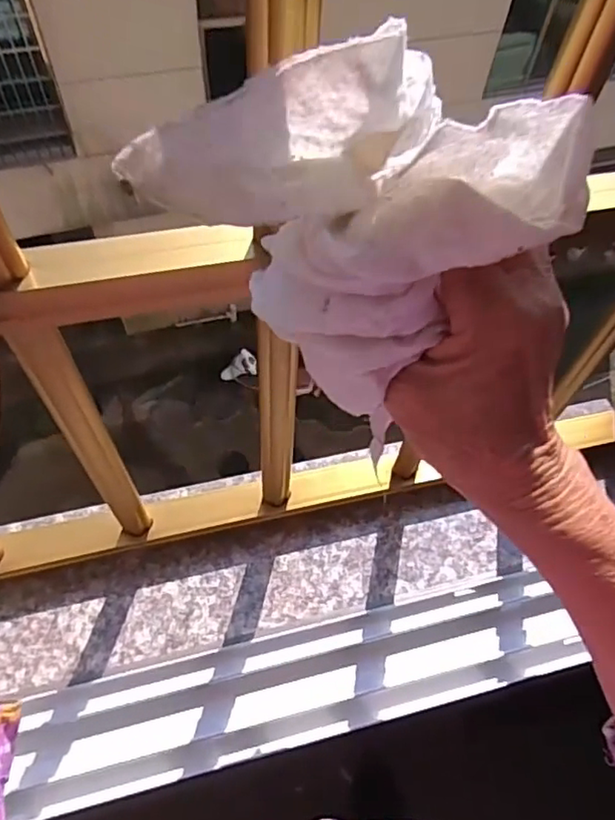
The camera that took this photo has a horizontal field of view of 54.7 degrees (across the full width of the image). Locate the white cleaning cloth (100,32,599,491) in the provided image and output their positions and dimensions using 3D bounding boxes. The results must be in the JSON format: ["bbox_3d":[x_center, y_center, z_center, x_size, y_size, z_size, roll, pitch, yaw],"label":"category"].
[{"bbox_3d":[0.027,-0.056,0.204,0.137,0.112,0.073,-38,67,-22],"label":"white cleaning cloth"}]

